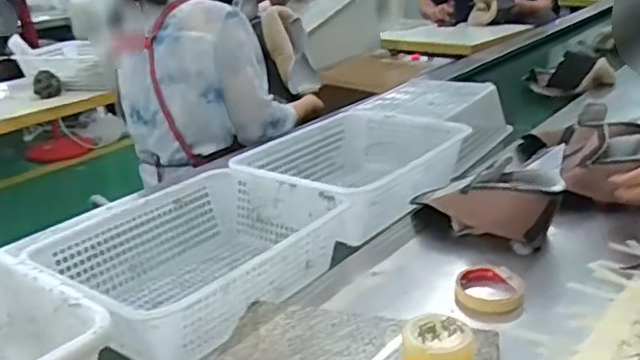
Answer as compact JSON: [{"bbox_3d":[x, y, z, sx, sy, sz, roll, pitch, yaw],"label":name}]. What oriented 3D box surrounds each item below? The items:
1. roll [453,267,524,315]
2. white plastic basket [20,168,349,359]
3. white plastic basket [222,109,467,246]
[{"bbox_3d":[0.224,0.144,0.847,0.088,0.028,0.088,-2,23,1],"label":"roll"},{"bbox_3d":[-0.179,0.115,0.928,0.294,0.118,0.375,16,29,39],"label":"white plastic basket"},{"bbox_3d":[0.069,-0.005,1.211,0.308,0.143,0.427,14,28,37],"label":"white plastic basket"}]

